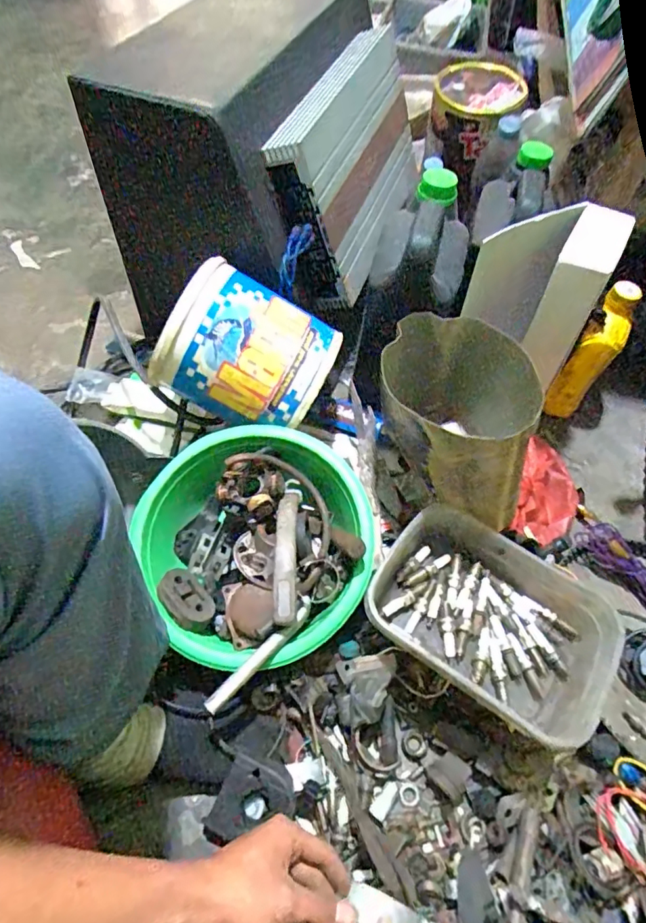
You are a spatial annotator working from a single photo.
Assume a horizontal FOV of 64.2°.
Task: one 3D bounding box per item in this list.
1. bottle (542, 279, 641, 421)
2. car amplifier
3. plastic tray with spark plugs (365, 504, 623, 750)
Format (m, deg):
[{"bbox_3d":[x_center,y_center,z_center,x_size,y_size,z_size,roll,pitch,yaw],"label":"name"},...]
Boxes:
[{"bbox_3d":[0.397,-0.156,0.760,0.058,0.211,0.055,28,29,13],"label":"bottle"},{"bbox_3d":[0.047,-0.461,0.779,0.061,0.219,0.439,8,59,26],"label":"car amplifier"},{"bbox_3d":[0.178,0.173,0.564,0.248,0.066,0.181,30,60,14],"label":"plastic tray with spark plugs"}]

